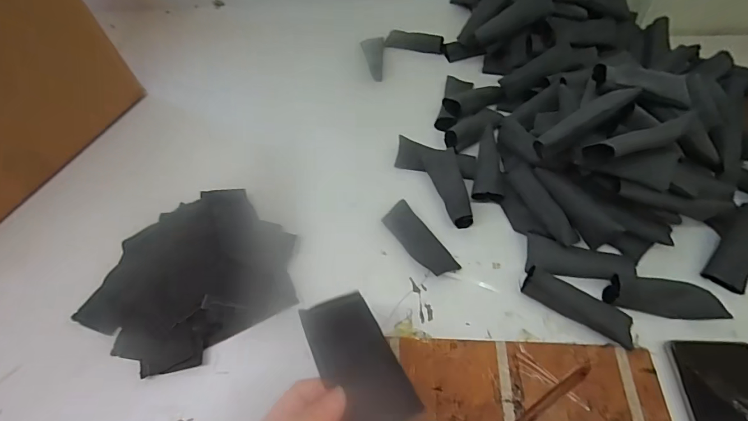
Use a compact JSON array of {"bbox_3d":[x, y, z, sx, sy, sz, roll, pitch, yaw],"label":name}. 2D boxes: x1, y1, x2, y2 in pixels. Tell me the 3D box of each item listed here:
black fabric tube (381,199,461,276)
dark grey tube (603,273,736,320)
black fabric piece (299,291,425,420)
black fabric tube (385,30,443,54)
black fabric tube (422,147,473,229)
[{"bbox_3d":[0.051,0.033,0.452,0.036,0.018,0.103,-31,58,-17],"label":"black fabric tube"},{"bbox_3d":[0.282,0.080,0.382,0.098,0.018,0.035,8,55,9],"label":"dark grey tube"},{"bbox_3d":[-0.012,0.107,0.290,0.053,0.021,0.110,-28,49,-14],"label":"black fabric piece"},{"bbox_3d":[0.070,-0.288,0.676,0.098,0.016,0.040,12,56,12],"label":"black fabric tube"},{"bbox_3d":[0.091,-0.030,0.483,0.038,0.023,0.108,-8,54,-2],"label":"black fabric tube"}]

